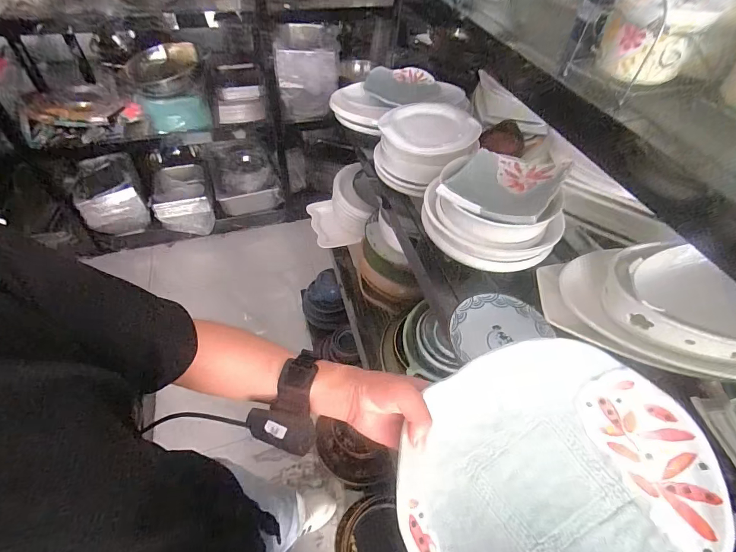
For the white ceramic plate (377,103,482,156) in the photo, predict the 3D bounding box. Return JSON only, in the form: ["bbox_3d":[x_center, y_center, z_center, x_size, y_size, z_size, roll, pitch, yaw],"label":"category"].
[{"bbox_3d":[0.133,-0.321,0.803,0.170,0.030,0.228,-35,51,-12],"label":"white ceramic plate"}]

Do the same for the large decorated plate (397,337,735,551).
[{"bbox_3d":[0.151,0.181,0.313,0.241,0.022,0.230,-2,77,10],"label":"large decorated plate"}]

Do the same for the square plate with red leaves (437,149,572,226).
[{"bbox_3d":[0.235,-0.157,0.646,0.174,0.040,0.183,25,53,17],"label":"square plate with red leaves"}]

